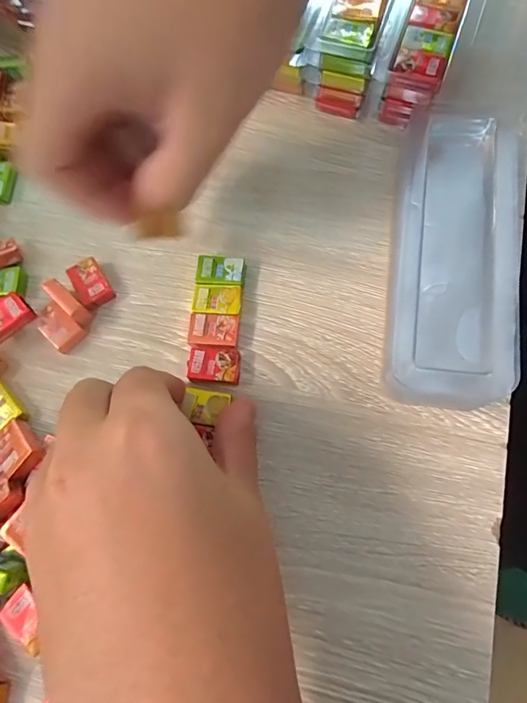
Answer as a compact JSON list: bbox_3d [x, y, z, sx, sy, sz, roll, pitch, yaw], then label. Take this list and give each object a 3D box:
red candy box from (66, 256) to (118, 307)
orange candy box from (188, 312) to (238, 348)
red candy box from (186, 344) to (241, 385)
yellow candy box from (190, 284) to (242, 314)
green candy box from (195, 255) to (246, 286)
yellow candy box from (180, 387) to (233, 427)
[{"bbox_3d":[-0.095,-0.038,0.230,0.017,0.008,0.027,-35,74,-7],"label":"red candy box"},{"bbox_3d":[-0.026,-0.010,0.216,0.027,0.008,0.018,6,74,5],"label":"orange candy box"},{"bbox_3d":[-0.025,0.007,0.211,0.026,0.008,0.019,2,73,4],"label":"red candy box"},{"bbox_3d":[-0.025,-0.027,0.221,0.026,0.008,0.016,6,74,5],"label":"yellow candy box"},{"bbox_3d":[-0.023,-0.043,0.226,0.027,0.010,0.017,8,74,6],"label":"green candy box"},{"bbox_3d":[-0.028,0.027,0.203,0.022,0.004,0.017,10,72,4],"label":"yellow candy box"}]

